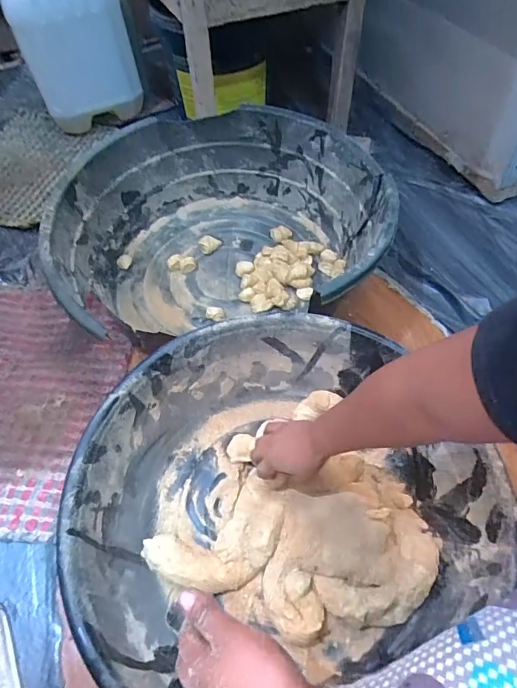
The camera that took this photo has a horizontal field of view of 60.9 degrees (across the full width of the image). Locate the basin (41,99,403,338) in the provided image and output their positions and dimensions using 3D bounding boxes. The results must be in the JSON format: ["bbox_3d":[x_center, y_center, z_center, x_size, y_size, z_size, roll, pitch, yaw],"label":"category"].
[{"bbox_3d":[-0.082,-0.205,0.875,0.597,0.209,0.574,-2,56,2],"label":"basin"}]

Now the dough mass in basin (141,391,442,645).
[{"bbox_3d":[0.081,0.260,0.665,0.341,0.058,0.349,27,62,20],"label":"dough mass in basin"}]

